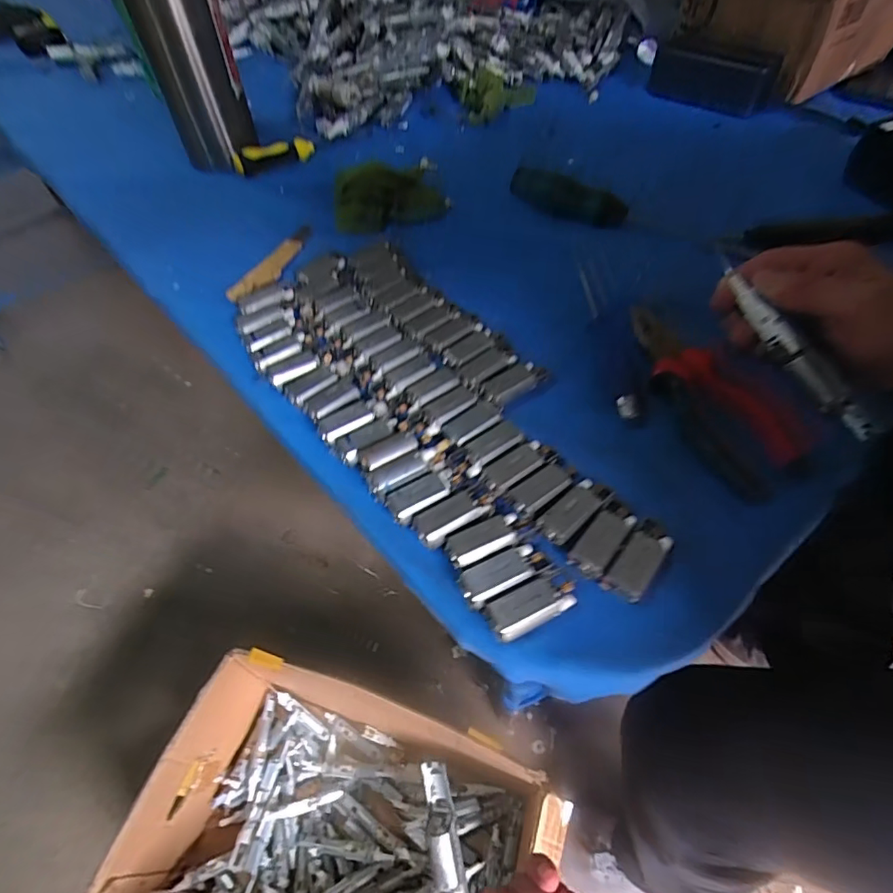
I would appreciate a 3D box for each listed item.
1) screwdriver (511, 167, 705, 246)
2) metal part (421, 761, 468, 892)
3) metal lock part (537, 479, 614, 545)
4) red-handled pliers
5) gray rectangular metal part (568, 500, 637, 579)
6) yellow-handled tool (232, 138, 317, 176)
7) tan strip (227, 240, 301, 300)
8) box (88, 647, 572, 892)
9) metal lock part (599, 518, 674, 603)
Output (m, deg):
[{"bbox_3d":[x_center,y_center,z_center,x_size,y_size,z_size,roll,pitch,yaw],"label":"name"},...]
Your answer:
[{"bbox_3d":[0.141,-0.216,0.463,0.171,0.030,0.025,21,56,16],"label":"screwdriver"},{"bbox_3d":[-0.001,0.238,0.309,0.018,0.016,0.087,-8,75,-5],"label":"metal part"},{"bbox_3d":[0.072,0.033,0.285,0.045,0.004,0.019,-36,60,-23],"label":"metal lock part"},{"bbox_3d":[0.159,-0.038,0.328,0.053,0.014,0.150,-17,54,-12],"label":"red-handled pliers"},{"bbox_3d":[0.084,0.046,0.274,0.019,0.004,0.045,32,59,23],"label":"gray rectangular metal part"},{"bbox_3d":[-0.185,-0.312,0.553,0.085,0.022,0.022,-29,57,-20],"label":"yellow-handled tool"},{"bbox_3d":[-0.153,-0.154,0.444,0.022,0.005,0.091,19,55,15],"label":"tan strip"},{"bbox_3d":[-0.130,0.499,0.646,0.489,0.207,0.312,15,54,12],"label":"box"},{"bbox_3d":[0.100,0.057,0.266,0.020,0.006,0.046,34,60,24],"label":"metal lock part"}]

